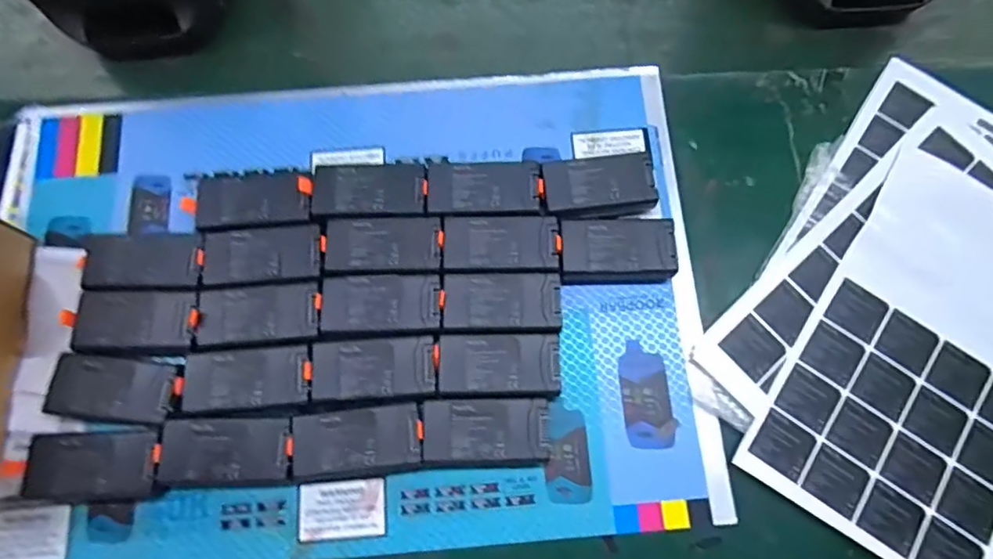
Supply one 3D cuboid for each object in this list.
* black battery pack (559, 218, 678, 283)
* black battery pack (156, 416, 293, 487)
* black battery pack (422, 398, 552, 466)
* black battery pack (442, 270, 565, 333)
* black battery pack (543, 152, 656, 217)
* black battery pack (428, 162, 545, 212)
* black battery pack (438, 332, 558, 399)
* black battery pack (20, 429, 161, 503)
[{"bbox_3d":[0.093,-0.021,0.436,0.088,0.027,0.048,-5,74,0],"label":"black battery pack"},{"bbox_3d":[-0.186,0.119,0.389,0.089,0.020,0.043,-3,74,1],"label":"black battery pack"},{"bbox_3d":[-0.005,0.109,0.399,0.089,0.030,0.044,0,74,2],"label":"black battery pack"},{"bbox_3d":[0.005,0.020,0.424,0.086,0.030,0.045,0,74,2],"label":"black battery pack"},{"bbox_3d":[0.081,-0.072,0.449,0.087,0.026,0.046,-7,74,0],"label":"black battery pack"},{"bbox_3d":[-0.008,-0.070,0.448,0.089,0.027,0.041,0,74,1],"label":"black battery pack"},{"bbox_3d":[0.003,0.064,0.412,0.086,0.031,0.046,-1,74,1],"label":"black battery pack"},{"bbox_3d":[-0.279,0.130,0.390,0.089,0.026,0.044,-3,74,1],"label":"black battery pack"}]

